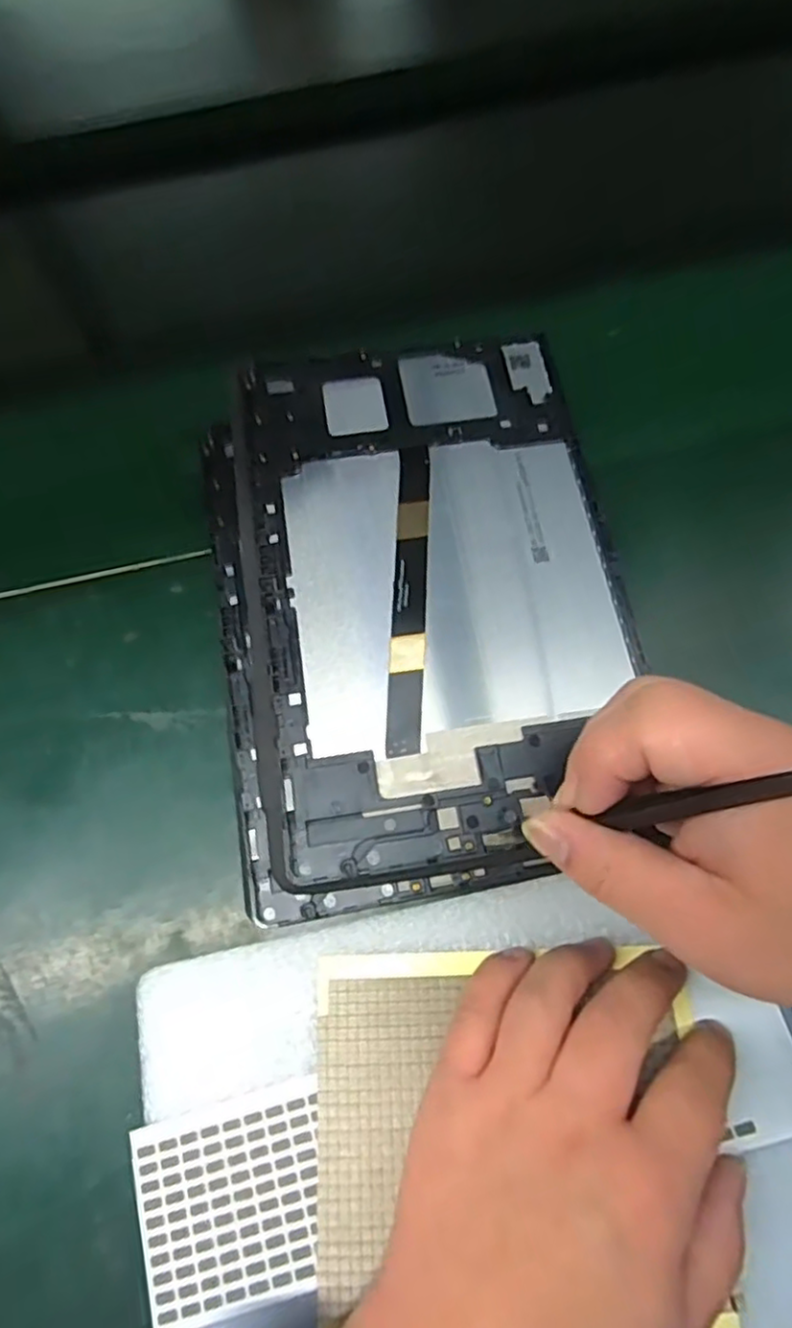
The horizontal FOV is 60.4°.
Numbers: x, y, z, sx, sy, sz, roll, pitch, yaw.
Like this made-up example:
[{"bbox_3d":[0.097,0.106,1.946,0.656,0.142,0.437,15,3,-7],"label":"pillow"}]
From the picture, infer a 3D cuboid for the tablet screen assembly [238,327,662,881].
[{"bbox_3d":[0.016,-0.041,0.290,0.152,0.010,0.241,-6,69,-5],"label":"tablet screen assembly"}]

